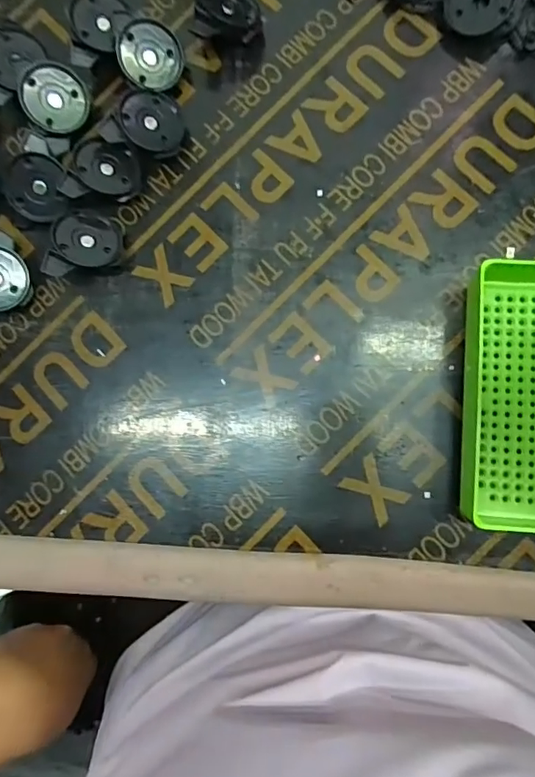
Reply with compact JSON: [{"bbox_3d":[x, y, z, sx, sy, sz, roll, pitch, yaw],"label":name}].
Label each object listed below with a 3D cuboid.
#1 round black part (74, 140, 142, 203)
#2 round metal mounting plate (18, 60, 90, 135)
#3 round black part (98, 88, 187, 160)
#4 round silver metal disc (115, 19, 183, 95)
[{"bbox_3d":[-0.106,-0.145,0.332,0.040,0.009,0.036,-10,89,-27],"label":"round black part"},{"bbox_3d":[-0.143,-0.195,0.336,0.042,0.009,0.041,-3,97,-22],"label":"round metal mounting plate"},{"bbox_3d":[-0.080,-0.176,0.333,0.047,0.014,0.047,2,85,-27],"label":"round black part"},{"bbox_3d":[-0.077,-0.223,0.335,0.043,0.008,0.044,-3,96,-26],"label":"round silver metal disc"}]

